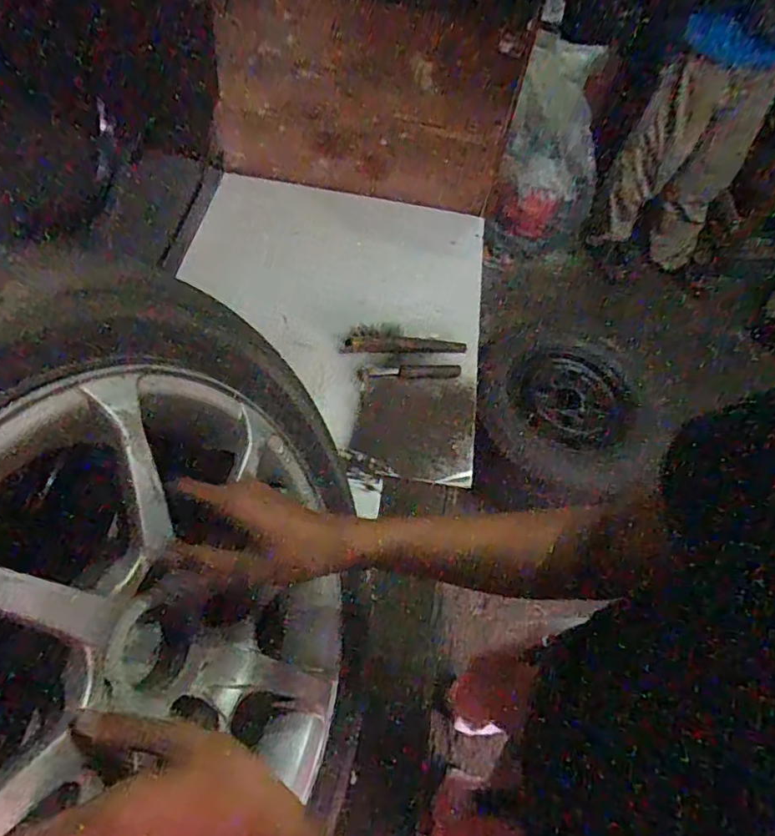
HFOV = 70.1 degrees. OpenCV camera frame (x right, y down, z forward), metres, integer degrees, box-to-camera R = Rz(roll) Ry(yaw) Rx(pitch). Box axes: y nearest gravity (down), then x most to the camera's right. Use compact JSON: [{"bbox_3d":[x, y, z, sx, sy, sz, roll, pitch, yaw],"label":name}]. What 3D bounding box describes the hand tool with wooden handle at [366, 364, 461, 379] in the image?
[{"bbox_3d":[0.045,-0.077,0.928,0.154,0.017,0.023,-1,57,-5],"label":"hand tool with wooden handle"}]

